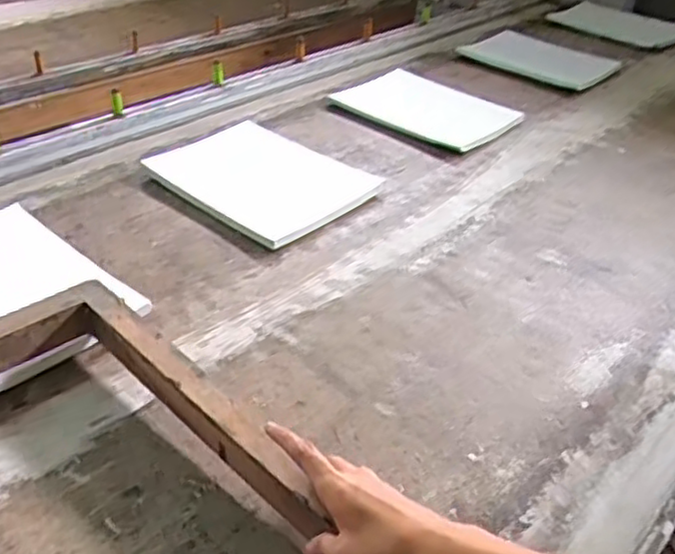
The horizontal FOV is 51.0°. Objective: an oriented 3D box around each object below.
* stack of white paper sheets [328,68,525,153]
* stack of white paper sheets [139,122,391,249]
[{"bbox_3d":[0.147,-0.291,1.215,0.294,0.023,0.169,29,54,34],"label":"stack of white paper sheets"},{"bbox_3d":[-0.105,-0.140,0.971,0.295,0.014,0.213,31,43,33],"label":"stack of white paper sheets"}]

